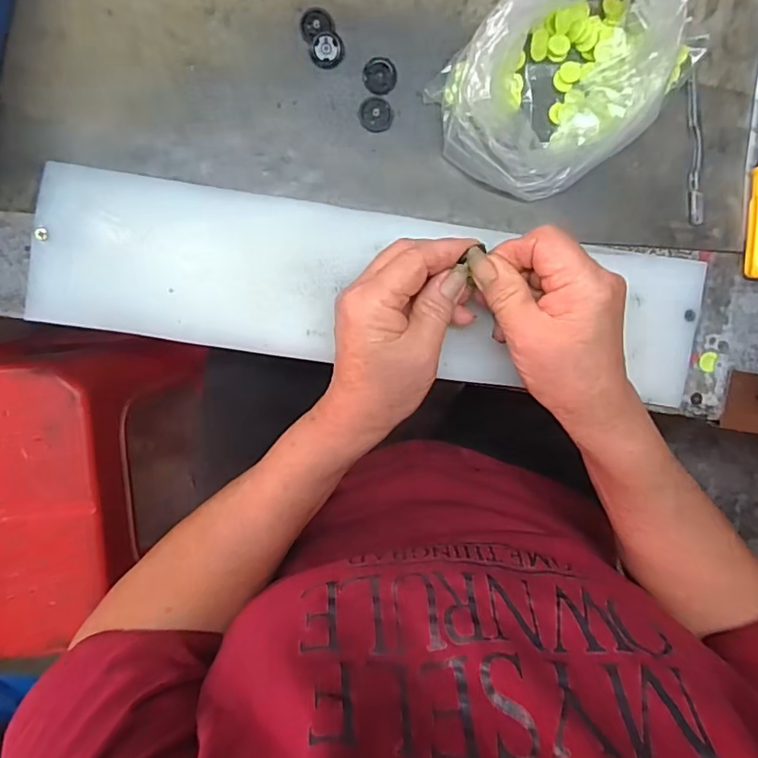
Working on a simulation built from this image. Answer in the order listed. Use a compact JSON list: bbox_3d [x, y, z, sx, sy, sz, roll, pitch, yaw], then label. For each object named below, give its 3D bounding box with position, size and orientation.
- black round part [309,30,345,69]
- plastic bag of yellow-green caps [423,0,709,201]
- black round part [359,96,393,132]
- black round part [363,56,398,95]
[{"bbox_3d":[-0.031,-0.197,0.326,0.019,0.004,0.020,0,94,-4],"label":"black round part"},{"bbox_3d":[0.114,-0.177,0.307,0.163,0.059,0.103,-39,96,-1],"label":"plastic bag of yellow-green caps"},{"bbox_3d":[-0.002,-0.161,0.331,0.019,0.005,0.019,0,94,-4],"label":"black round part"},{"bbox_3d":[0.001,-0.184,0.329,0.020,0.004,0.021,0,94,-4],"label":"black round part"}]

